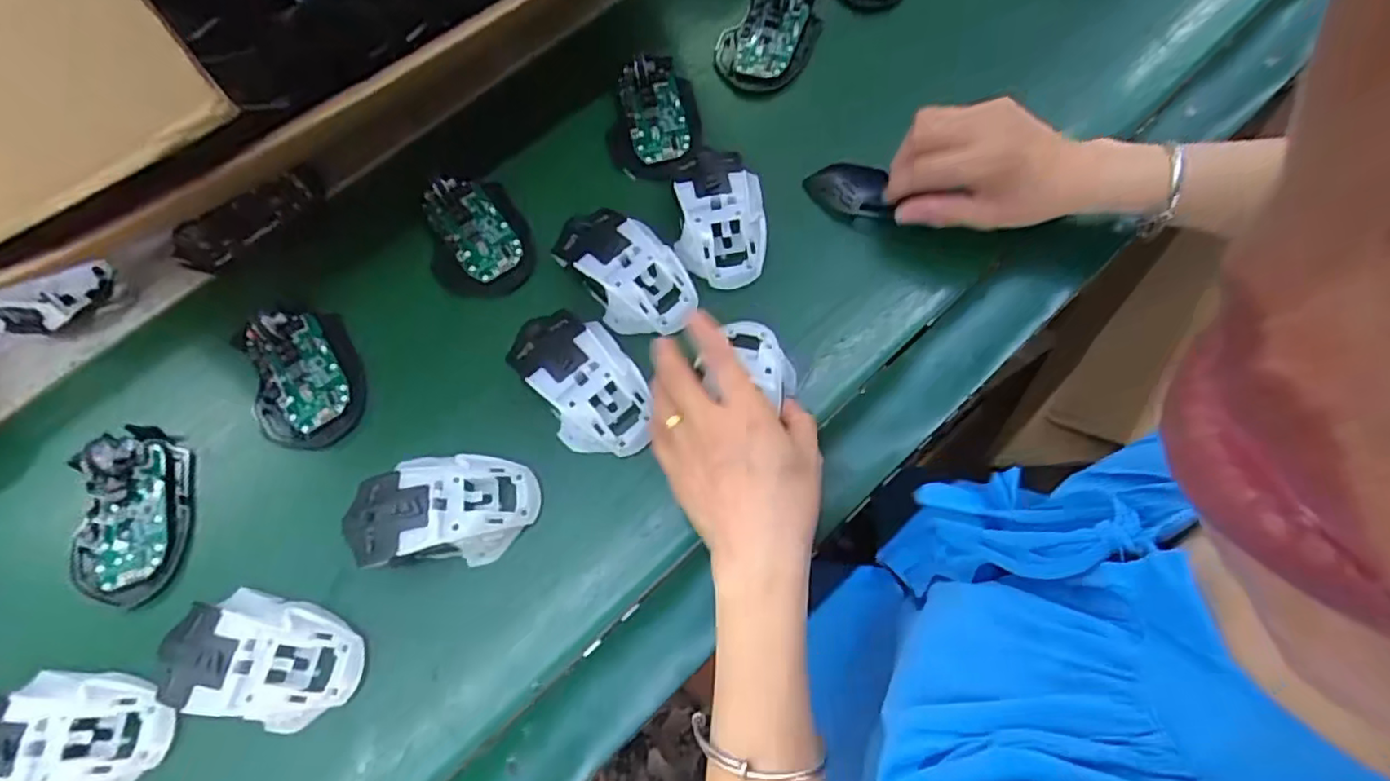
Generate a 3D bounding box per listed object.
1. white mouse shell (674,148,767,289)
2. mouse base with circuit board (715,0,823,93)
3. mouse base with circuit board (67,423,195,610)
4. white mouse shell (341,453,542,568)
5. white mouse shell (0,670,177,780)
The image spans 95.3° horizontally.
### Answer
[{"bbox_3d":[0.018,-0.130,0.457,0.061,0.038,0.108,-2,69,2],"label":"white mouse shell"},{"bbox_3d":[0.064,-0.306,0.535,0.076,0.026,0.121,18,71,9],"label":"mouse base with circuit board"},{"bbox_3d":[-0.368,0.078,0.408,0.071,0.024,0.115,-8,69,0],"label":"mouse base with circuit board"},{"bbox_3d":[-0.156,0.073,0.387,0.112,0.029,0.062,-5,69,1],"label":"white mouse shell"},{"bbox_3d":[-0.352,0.193,0.352,0.097,0.030,0.062,6,69,5],"label":"white mouse shell"}]

